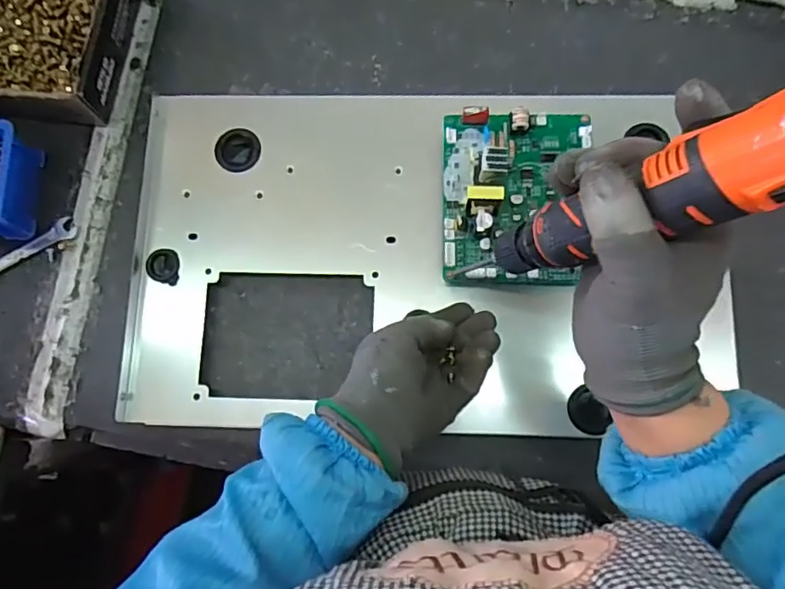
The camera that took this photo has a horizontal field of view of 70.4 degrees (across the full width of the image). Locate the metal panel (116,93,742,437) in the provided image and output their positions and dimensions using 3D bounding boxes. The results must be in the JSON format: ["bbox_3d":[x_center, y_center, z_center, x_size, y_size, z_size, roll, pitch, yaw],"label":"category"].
[{"bbox_3d":[0.027,-0.037,0.496,0.516,0.032,0.306,0,81,3],"label":"metal panel"}]

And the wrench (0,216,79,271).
[{"bbox_3d":[-0.357,-0.037,0.529,0.114,0.005,0.023,-31,82,-2],"label":"wrench"}]

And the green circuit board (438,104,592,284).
[{"bbox_3d":[0.106,-0.086,0.466,0.129,0.034,0.153,1,82,2],"label":"green circuit board"}]

